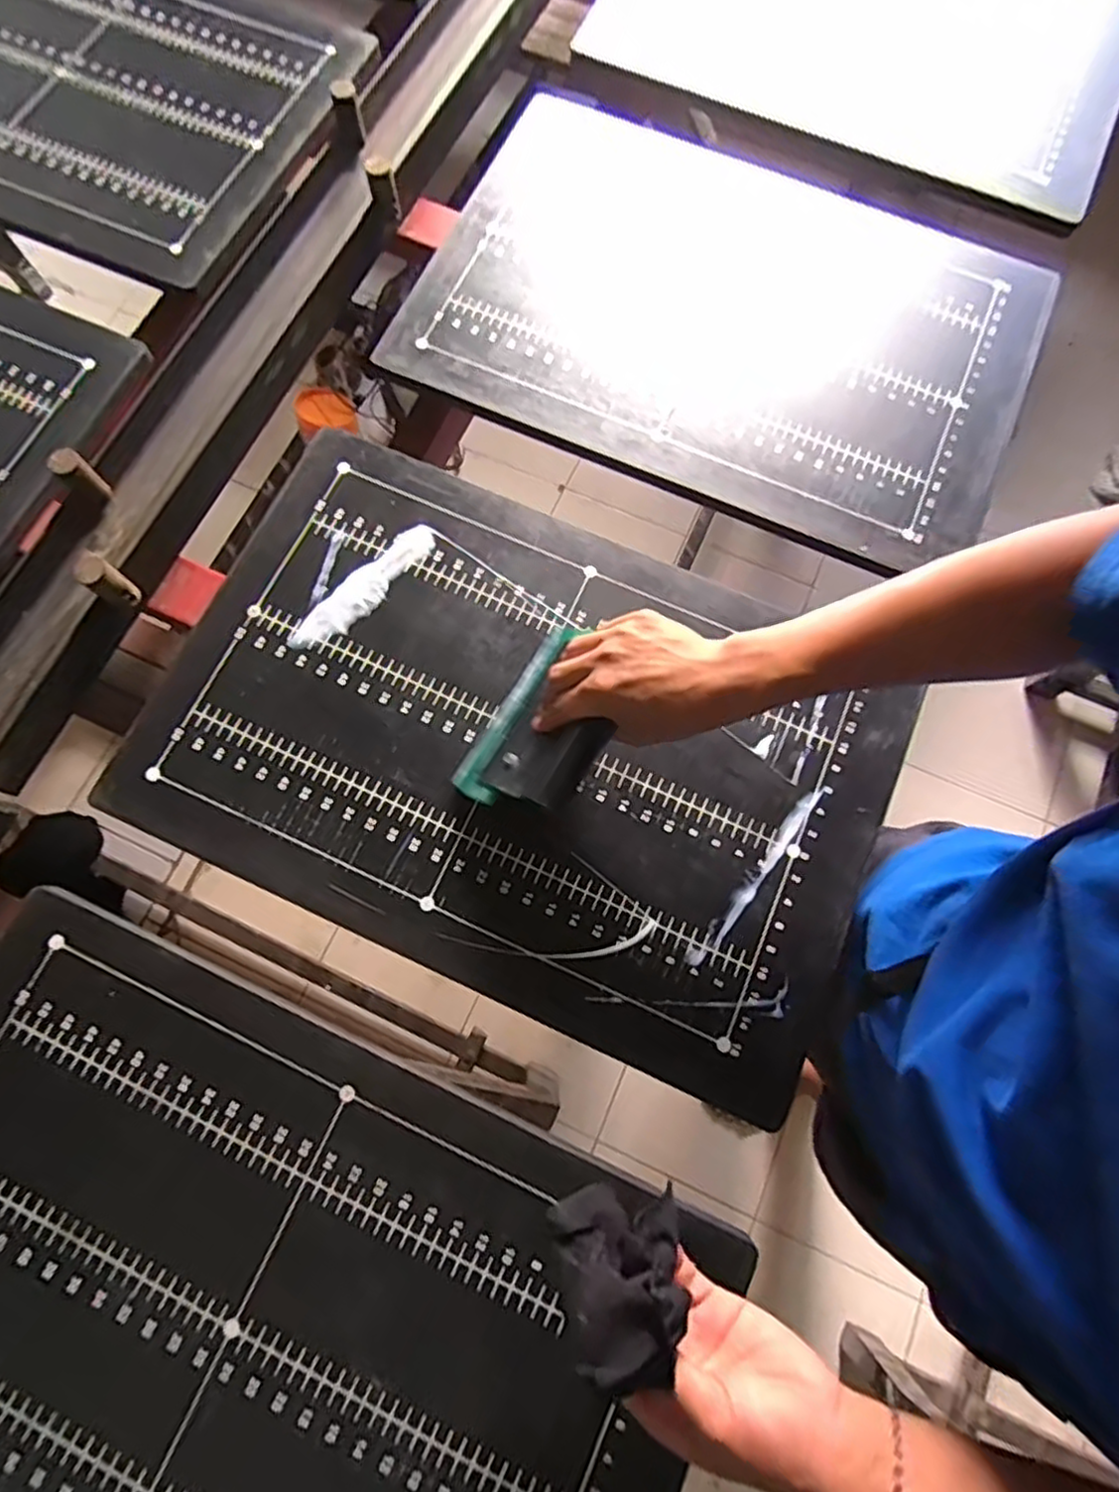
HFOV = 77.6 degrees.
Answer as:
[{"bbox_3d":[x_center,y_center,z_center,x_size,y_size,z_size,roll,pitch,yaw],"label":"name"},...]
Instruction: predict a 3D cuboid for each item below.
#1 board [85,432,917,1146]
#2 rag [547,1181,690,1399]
[{"bbox_3d":[-0.028,-0.013,0.589,0.589,0.021,0.404,23,75,7],"label":"board"},{"bbox_3d":[0.038,0.289,0.377,0.072,0.072,0.077,-16,74,-5],"label":"rag"}]

